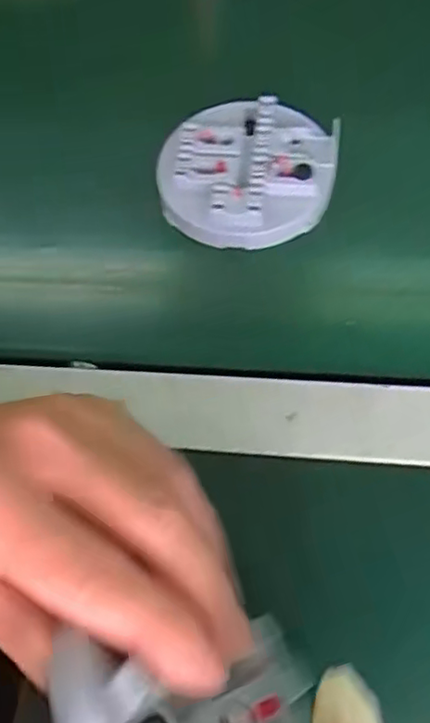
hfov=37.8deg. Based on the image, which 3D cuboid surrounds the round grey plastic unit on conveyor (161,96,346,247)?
[{"bbox_3d":[0.020,-0.114,0.375,0.100,0.023,0.096,-3,65,7],"label":"round grey plastic unit on conveyor"}]

